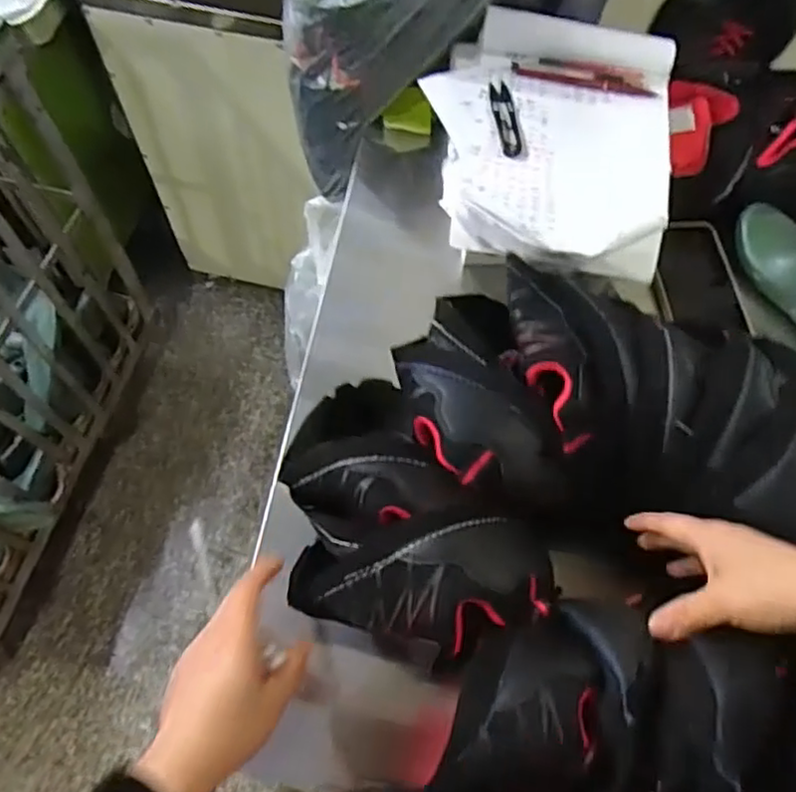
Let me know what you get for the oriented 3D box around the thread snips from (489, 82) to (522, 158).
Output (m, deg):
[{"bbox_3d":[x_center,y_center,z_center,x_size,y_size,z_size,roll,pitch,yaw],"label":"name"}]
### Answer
[{"bbox_3d":[0.106,-0.272,0.654,0.021,0.005,0.098,-4,64,-4],"label":"thread snips"}]

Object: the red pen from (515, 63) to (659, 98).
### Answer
[{"bbox_3d":[0.190,-0.322,0.681,0.145,0.008,0.018,16,64,6],"label":"red pen"}]

